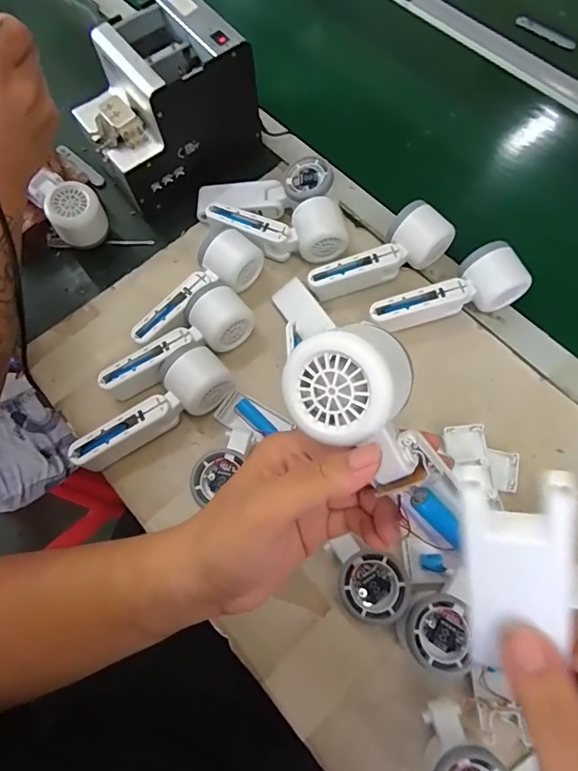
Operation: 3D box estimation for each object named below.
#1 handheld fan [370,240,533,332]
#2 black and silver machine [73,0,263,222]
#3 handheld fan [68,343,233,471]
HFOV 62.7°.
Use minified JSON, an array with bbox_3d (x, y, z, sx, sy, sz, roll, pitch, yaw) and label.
[{"bbox_3d":[0.167,-0.095,0.503,0.159,0.050,0.058,-21,70,-7],"label":"handheld fan"},{"bbox_3d":[-0.145,-0.323,0.550,0.176,0.136,0.135,-37,72,-12],"label":"black and silver machine"},{"bbox_3d":[-0.134,0.028,0.467,0.161,0.052,0.058,-41,73,-13],"label":"handheld fan"}]

